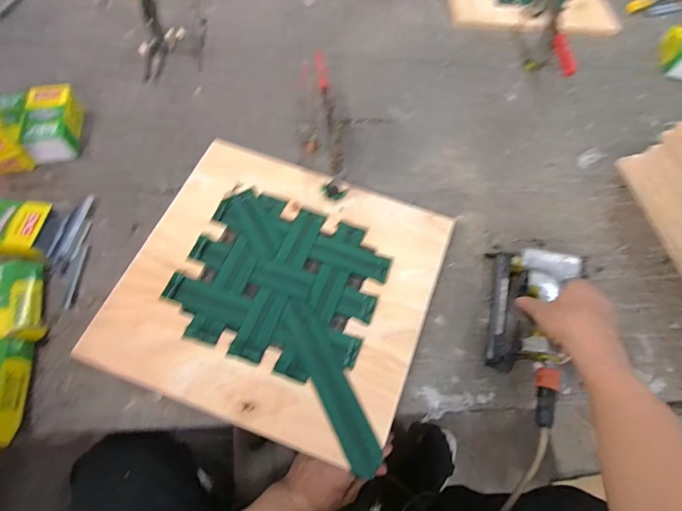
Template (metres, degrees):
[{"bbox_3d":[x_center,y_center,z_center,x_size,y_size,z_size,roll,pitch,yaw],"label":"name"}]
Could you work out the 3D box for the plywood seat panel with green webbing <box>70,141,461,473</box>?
[{"bbox_3d":[-0.083,0.035,0.575,0.422,0.017,0.403,21,63,7],"label":"plywood seat panel with green webbing"}]

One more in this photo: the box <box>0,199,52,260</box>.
[{"bbox_3d":[-0.494,-0.042,0.574,0.117,0.034,0.088,4,62,-2],"label":"box"}]

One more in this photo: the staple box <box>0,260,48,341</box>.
[{"bbox_3d":[-0.463,0.061,0.525,0.095,0.035,0.120,-11,64,-10],"label":"staple box"}]

